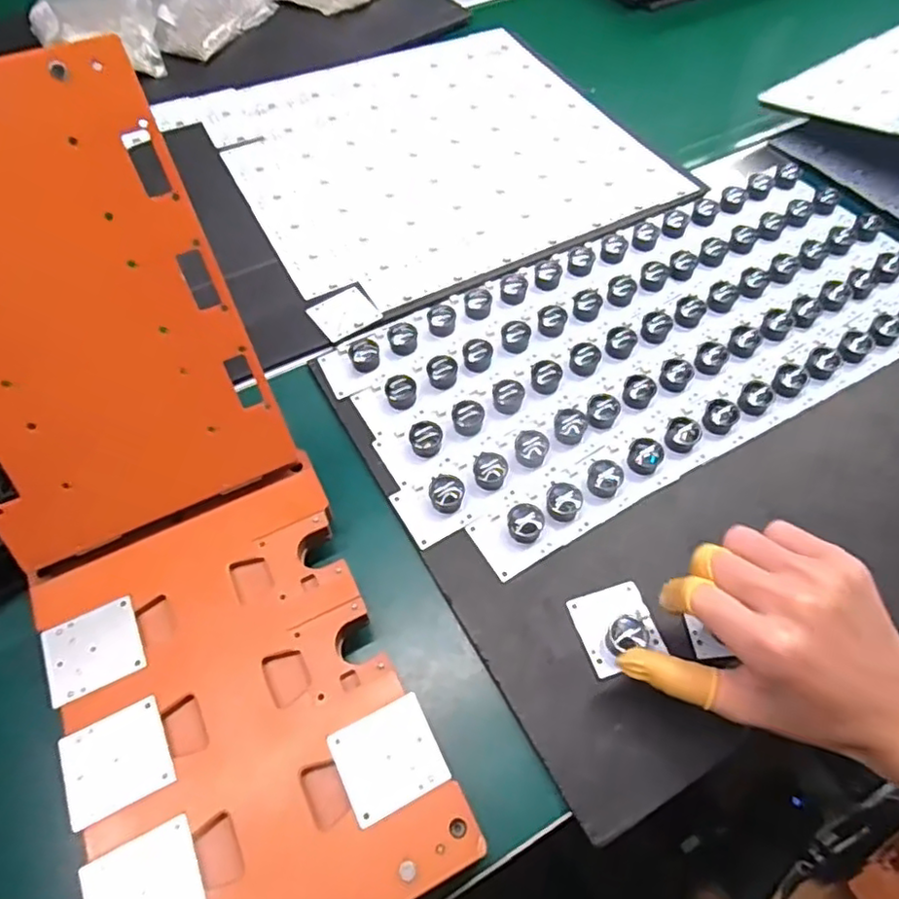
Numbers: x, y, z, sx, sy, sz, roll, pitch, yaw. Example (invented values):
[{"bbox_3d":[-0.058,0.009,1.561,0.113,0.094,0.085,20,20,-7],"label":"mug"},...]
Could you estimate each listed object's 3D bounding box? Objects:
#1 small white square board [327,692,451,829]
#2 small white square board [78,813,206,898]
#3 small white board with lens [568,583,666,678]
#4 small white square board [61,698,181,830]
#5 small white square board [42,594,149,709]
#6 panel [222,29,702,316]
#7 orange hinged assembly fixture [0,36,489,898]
[{"bbox_3d":[-0.030,0.152,0.311,0.048,0.004,0.045,-23,61,-14],"label":"small white square board"},{"bbox_3d":[-0.136,0.198,0.282,0.046,0.004,0.045,-25,61,-14],"label":"small white square board"},{"bbox_3d":[0.099,0.101,0.366,0.044,0.022,0.047,-15,61,-9],"label":"small white board with lens"},{"bbox_3d":[-0.163,0.153,0.310,0.047,0.004,0.045,-25,61,-14],"label":"small white square board"},{"bbox_3d":[-0.191,0.107,0.341,0.046,0.006,0.043,-24,61,-14],"label":"small white square board"},{"bbox_3d":[-0.014,-0.296,0.626,0.366,0.010,0.338,-25,61,-14],"label":"panel"},{"bbox_3d":[-0.153,0.032,0.328,0.158,0.102,0.414,-24,88,-13],"label":"orange hinged assembly fixture"}]

